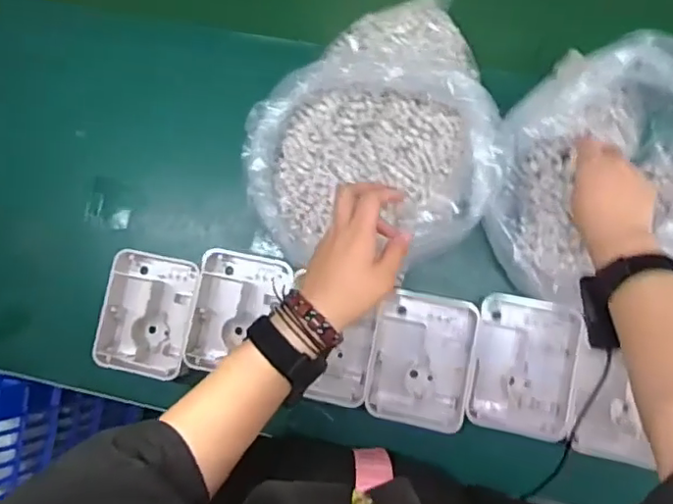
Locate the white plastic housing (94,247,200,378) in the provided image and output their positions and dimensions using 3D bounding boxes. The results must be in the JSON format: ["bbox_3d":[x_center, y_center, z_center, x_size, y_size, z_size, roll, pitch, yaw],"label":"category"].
[{"bbox_3d":[-0.205,0.069,0.657,0.100,0.048,0.129,11,86,8],"label":"white plastic housing"}]

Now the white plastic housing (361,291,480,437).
[{"bbox_3d":[0.089,0.111,0.616,0.101,0.042,0.131,10,86,8],"label":"white plastic housing"}]

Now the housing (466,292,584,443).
[{"bbox_3d":[0.190,0.117,0.602,0.100,0.043,0.137,12,86,8],"label":"housing"}]

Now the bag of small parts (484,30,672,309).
[{"bbox_3d":[0.262,-0.066,0.559,0.226,0.093,0.234,-11,84,6],"label":"bag of small parts"}]

